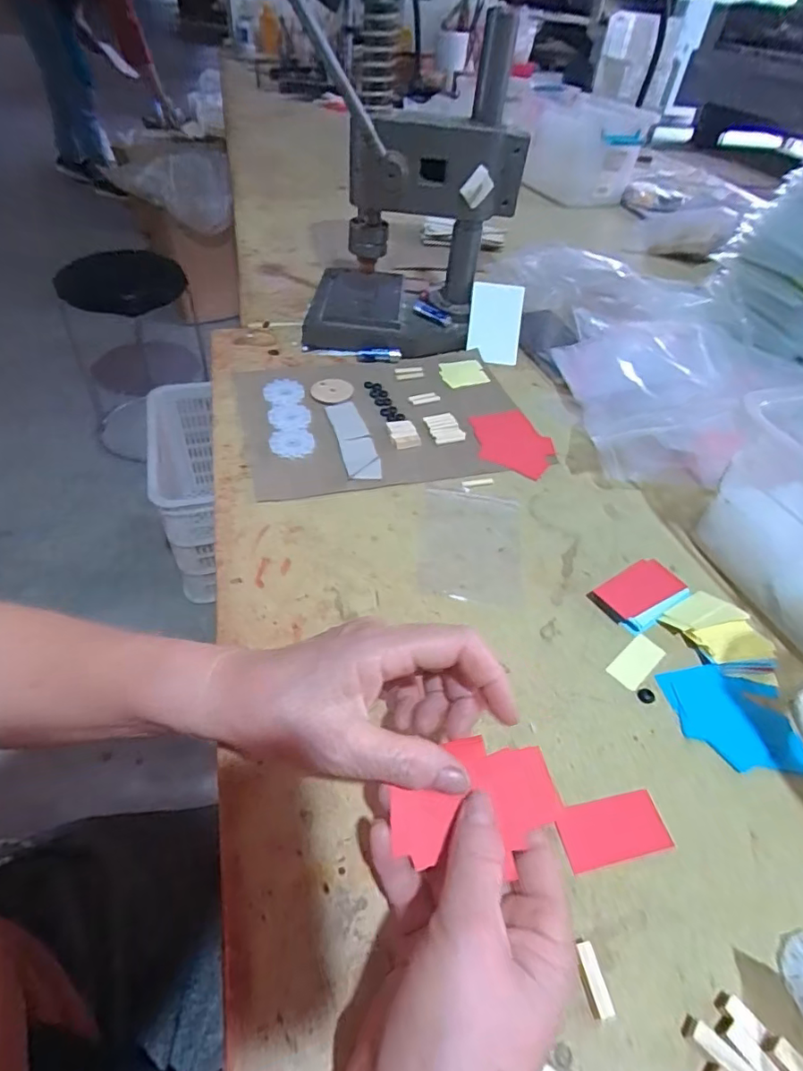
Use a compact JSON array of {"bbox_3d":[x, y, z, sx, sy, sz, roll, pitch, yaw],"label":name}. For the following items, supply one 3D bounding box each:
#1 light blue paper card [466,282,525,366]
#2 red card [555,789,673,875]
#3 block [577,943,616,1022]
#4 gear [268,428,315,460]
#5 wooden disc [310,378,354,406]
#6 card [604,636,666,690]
[{"bbox_3d":[0.109,-0.248,0.634,0.059,0.090,0.010,7,2,13],"label":"light blue paper card"},{"bbox_3d":[0.114,0.158,0.290,0.060,0.004,0.030,-7,47,-13],"label":"red card"},{"bbox_3d":[0.087,0.200,0.243,0.008,0.007,0.026,-5,47,-11],"label":"block"},{"bbox_3d":[-0.100,-0.086,0.494,0.040,0.004,0.041,-12,49,-17],"label":"gear"},{"bbox_3d":[-0.071,-0.148,0.555,0.040,0.004,0.048,23,48,15],"label":"wooden disc"},{"bbox_3d":[0.160,0.085,0.366,0.045,0.004,0.021,-30,56,-30],"label":"card"}]

